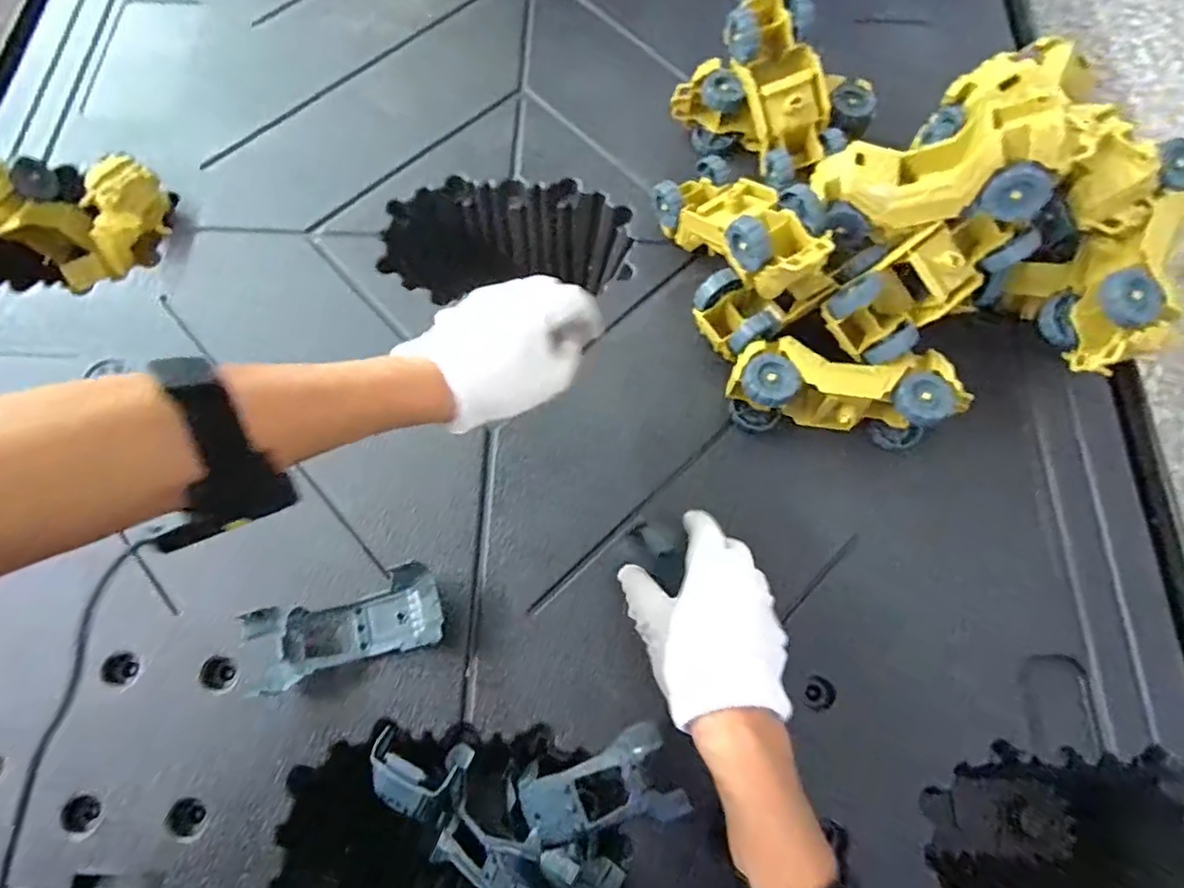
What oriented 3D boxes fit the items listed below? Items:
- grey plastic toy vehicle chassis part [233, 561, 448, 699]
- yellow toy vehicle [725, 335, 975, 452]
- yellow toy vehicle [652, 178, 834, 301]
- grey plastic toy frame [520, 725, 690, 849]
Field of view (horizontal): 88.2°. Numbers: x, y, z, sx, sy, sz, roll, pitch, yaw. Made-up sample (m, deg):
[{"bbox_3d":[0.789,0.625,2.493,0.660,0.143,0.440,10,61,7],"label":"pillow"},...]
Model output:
[{"bbox_3d":[-0.174,0.132,0.440,0.135,0.028,0.056,-17,72,-4],"label":"grey plastic toy vehicle chassis part"},{"bbox_3d":[0.198,-0.040,0.475,0.178,0.054,0.060,6,71,1],"label":"yellow toy vehicle"},{"bbox_3d":[0.119,-0.174,0.487,0.066,0.064,0.175,-33,47,-8],"label":"yellow toy vehicle"},{"bbox_3d":[0.002,0.233,0.412,0.118,0.029,0.056,-26,72,15],"label":"grey plastic toy frame"}]

